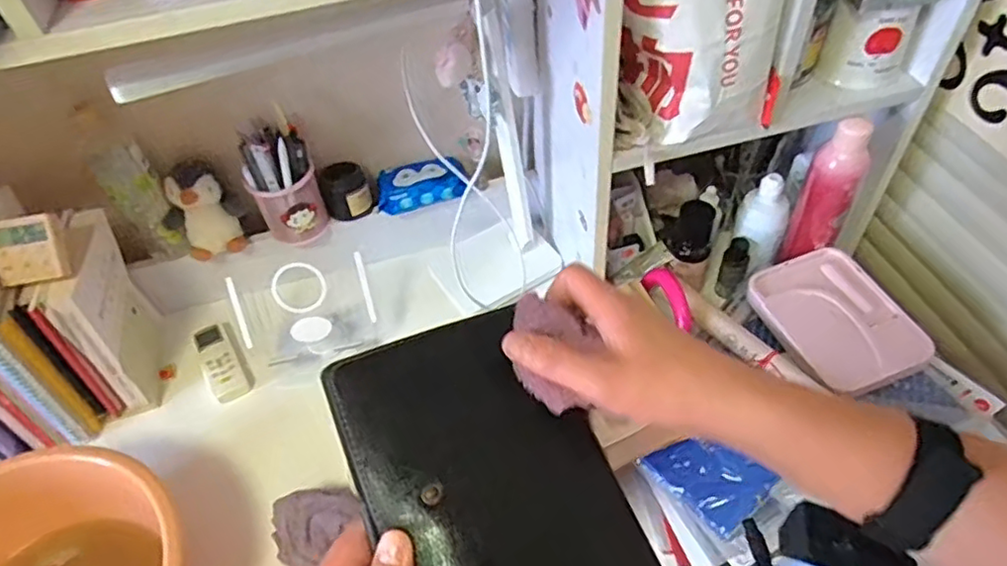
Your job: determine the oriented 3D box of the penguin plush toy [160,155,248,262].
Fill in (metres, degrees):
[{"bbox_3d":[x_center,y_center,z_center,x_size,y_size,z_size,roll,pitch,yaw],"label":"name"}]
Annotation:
[{"bbox_3d":[-0.391,-0.094,0.815,0.091,0.118,0.056,-32,54,-20],"label":"penguin plush toy"}]

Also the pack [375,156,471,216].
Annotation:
[{"bbox_3d":[-0.113,-0.141,0.867,0.120,0.028,0.083,-12,49,-4],"label":"pack"}]

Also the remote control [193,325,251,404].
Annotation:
[{"bbox_3d":[-0.373,0.103,0.830,0.042,0.020,0.118,-28,52,-17],"label":"remote control"}]

